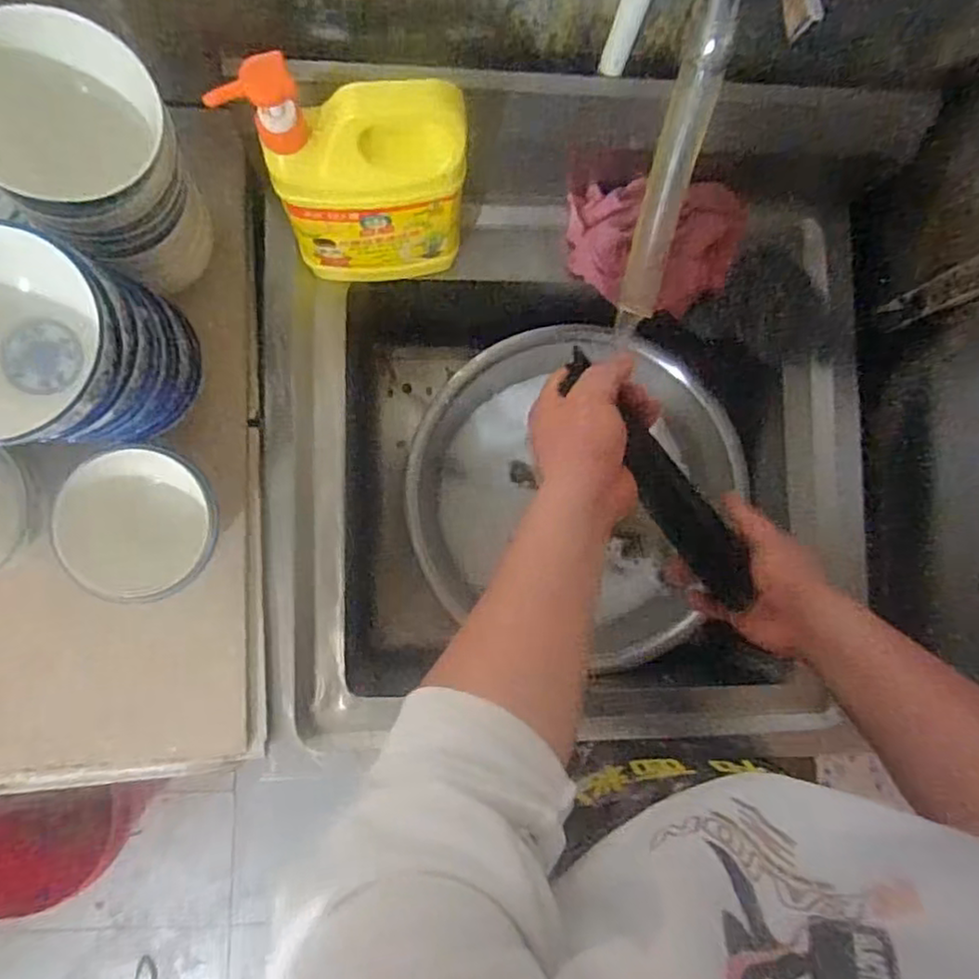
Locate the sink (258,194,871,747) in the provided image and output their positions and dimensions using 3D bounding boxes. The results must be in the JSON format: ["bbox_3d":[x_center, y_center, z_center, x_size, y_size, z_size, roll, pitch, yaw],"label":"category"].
[{"bbox_3d":[0.076,0.000,0.763,0.585,0.244,0.525,-2,87,-5],"label":"sink"}]

